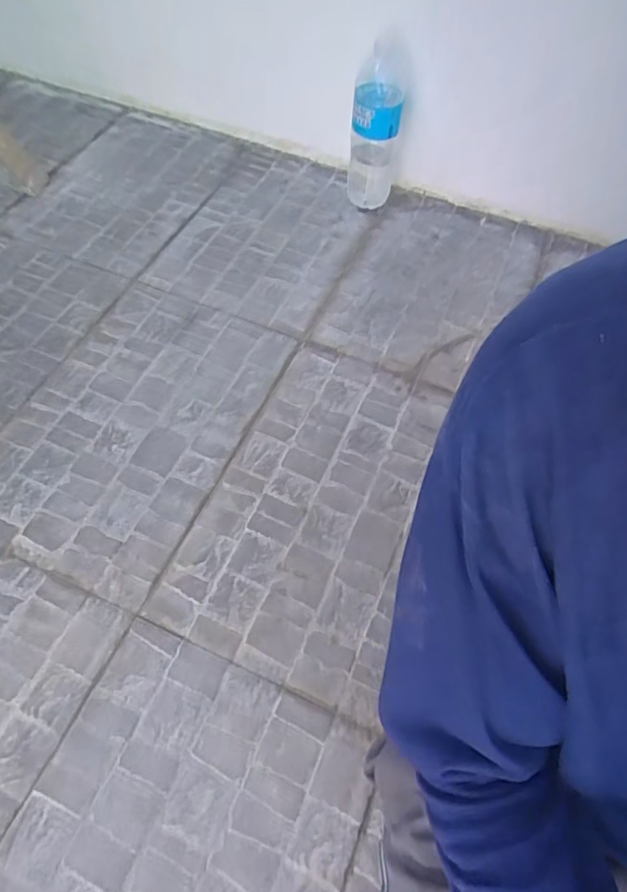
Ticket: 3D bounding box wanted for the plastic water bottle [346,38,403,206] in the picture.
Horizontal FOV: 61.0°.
[{"bbox_3d":[0.101,-0.512,0.888,0.082,0.285,0.082,10,59,4],"label":"plastic water bottle"}]

